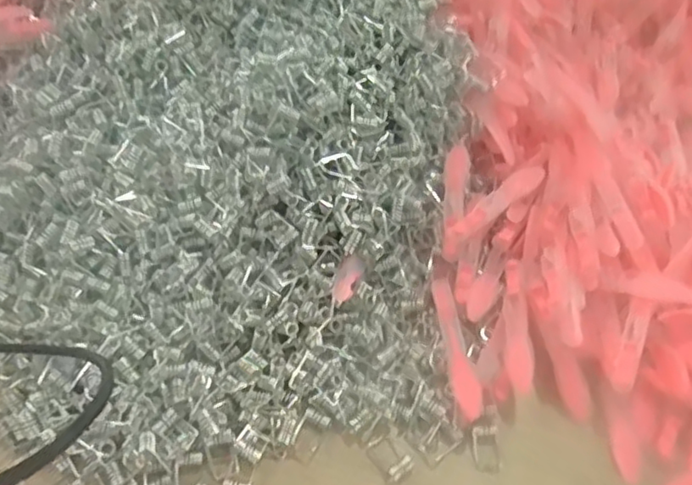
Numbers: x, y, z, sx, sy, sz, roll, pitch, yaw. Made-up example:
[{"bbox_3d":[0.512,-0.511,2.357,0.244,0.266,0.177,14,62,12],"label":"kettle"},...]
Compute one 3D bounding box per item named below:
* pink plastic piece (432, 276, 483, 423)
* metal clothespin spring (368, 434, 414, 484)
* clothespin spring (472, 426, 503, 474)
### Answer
[{"bbox_3d":[0.059,0.056,0.345,0.015,0.010,0.079,-6,55,-10],"label":"pink plastic piece"},{"bbox_3d":[0.023,0.108,0.322,0.017,0.007,0.025,-28,61,-23],"label":"metal clothespin spring"},{"bbox_3d":[0.072,0.106,0.327,0.014,0.005,0.023,2,54,-4],"label":"clothespin spring"}]

